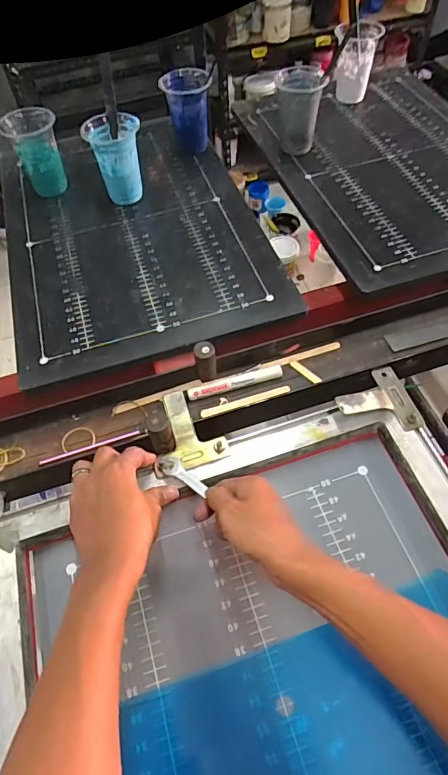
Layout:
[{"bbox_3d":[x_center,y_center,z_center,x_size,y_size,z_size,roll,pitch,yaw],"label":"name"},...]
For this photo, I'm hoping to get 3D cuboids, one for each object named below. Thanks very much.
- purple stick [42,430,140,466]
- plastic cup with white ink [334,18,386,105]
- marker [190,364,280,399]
[{"bbox_3d":[-0.153,0.068,0.528,0.114,0.004,0.008,-17,56,-8],"label":"purple stick"},{"bbox_3d":[0.266,-0.654,0.934,0.085,0.127,0.066,3,56,5],"label":"plastic cup with white ink"},{"bbox_3d":[0.014,-0.006,0.559,0.116,0.010,0.018,-15,56,-7],"label":"marker"}]

